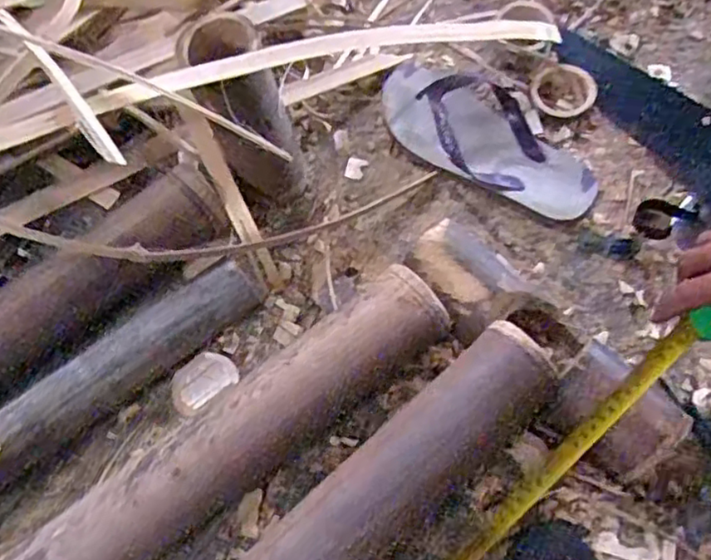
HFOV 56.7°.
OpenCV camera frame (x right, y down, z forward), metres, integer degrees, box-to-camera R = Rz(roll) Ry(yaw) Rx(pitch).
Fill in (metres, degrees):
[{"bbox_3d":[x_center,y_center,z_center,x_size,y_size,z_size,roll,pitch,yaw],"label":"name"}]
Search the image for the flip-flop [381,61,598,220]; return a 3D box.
[{"bbox_3d":[0.142,-0.155,0.711,0.255,0.056,0.118,35,74,14],"label":"flip-flop"}]

